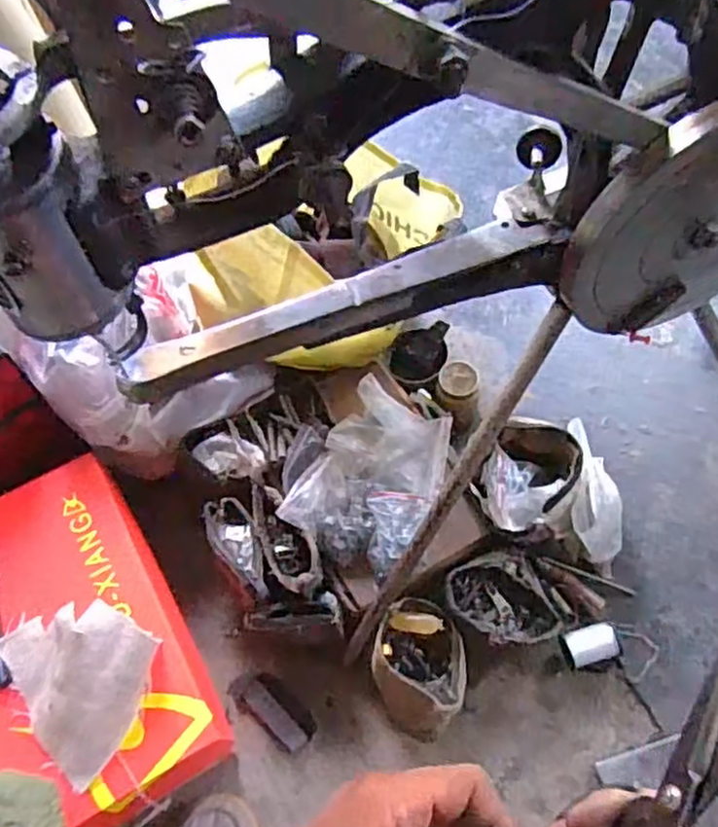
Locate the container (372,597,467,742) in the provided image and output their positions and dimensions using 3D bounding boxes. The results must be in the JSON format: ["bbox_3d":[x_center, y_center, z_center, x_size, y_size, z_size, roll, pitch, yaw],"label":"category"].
[{"bbox_3d":[0.056,0.248,0.697,0.094,0.061,0.115,6,61,6],"label":"container"}]

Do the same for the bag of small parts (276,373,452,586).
[{"bbox_3d":[0.009,0.063,0.723,0.149,0.056,0.162,26,65,17],"label":"bag of small parts"}]

